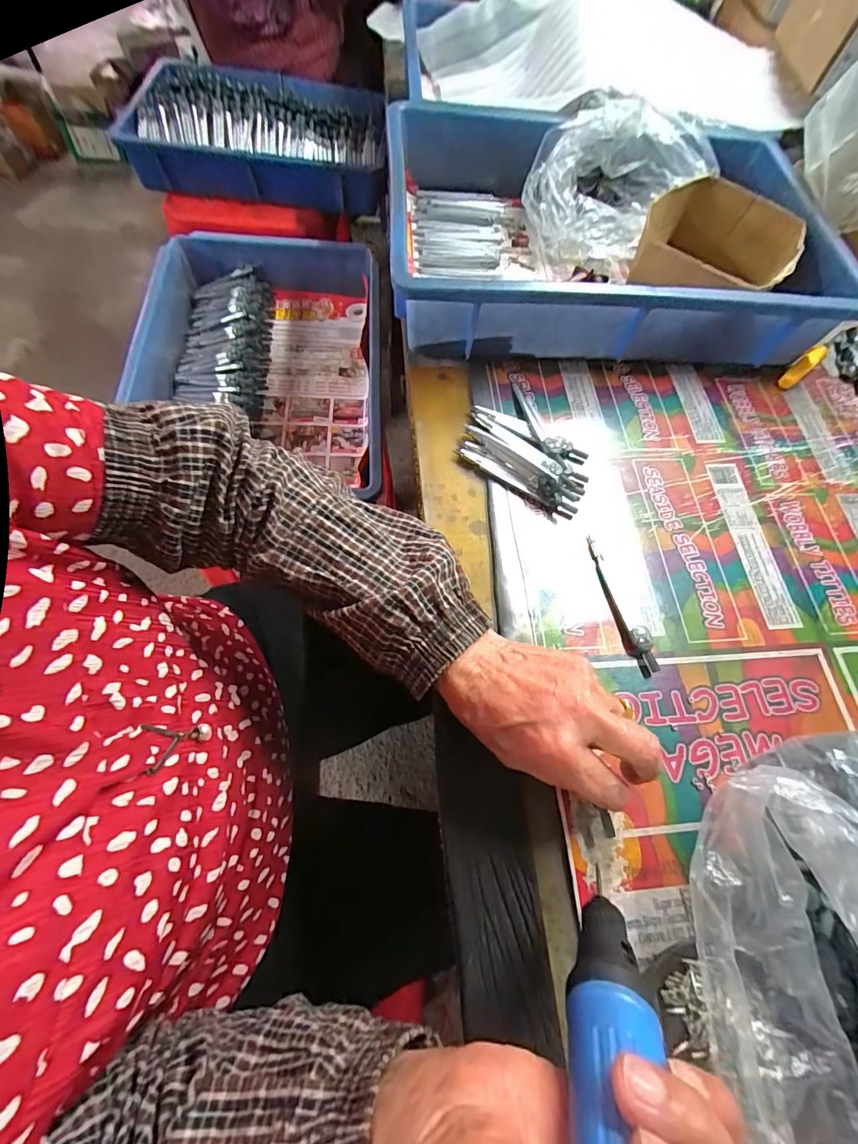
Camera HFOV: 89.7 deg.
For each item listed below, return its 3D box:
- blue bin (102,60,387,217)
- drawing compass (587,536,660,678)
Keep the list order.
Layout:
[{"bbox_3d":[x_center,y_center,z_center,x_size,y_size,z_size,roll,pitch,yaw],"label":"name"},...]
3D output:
[{"bbox_3d":[-0.281,-0.774,0.773,0.441,0.106,0.287,15,67,3],"label":"blue bin"},{"bbox_3d":[0.145,0.022,0.327,0.015,0.009,0.111,-11,68,-11],"label":"drawing compass"}]

